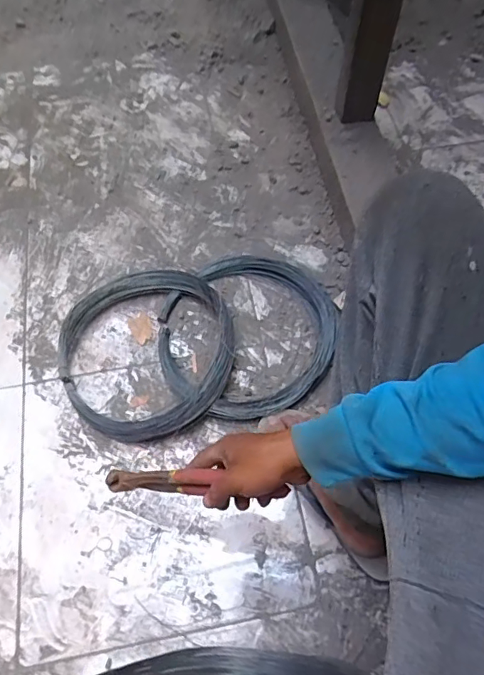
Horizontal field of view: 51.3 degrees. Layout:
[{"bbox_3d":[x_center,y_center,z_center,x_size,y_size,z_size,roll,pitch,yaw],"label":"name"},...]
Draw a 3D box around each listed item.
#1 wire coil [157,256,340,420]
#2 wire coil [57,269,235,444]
[{"bbox_3d":[0.004,-0.007,0.851,0.297,0.040,0.303,1,62,-1],"label":"wire coil"},{"bbox_3d":[-0.153,0.017,0.826,0.282,0.062,0.297,1,62,-1],"label":"wire coil"}]

